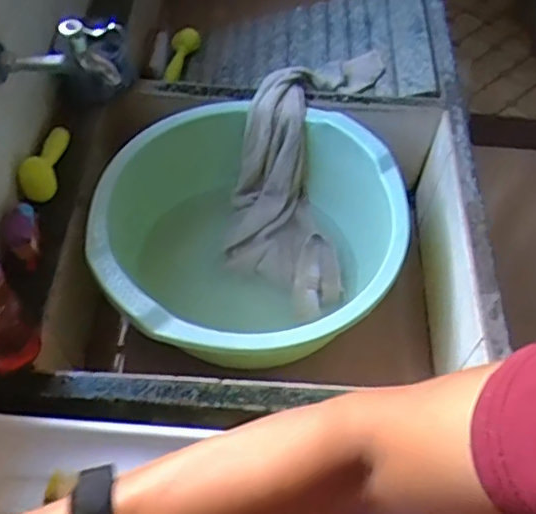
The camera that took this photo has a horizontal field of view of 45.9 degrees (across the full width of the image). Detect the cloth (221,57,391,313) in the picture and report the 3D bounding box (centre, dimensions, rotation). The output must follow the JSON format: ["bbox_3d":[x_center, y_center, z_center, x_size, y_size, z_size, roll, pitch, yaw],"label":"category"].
[{"bbox_3d":[0.049,-0.136,0.960,0.185,0.141,0.384,10,97,3],"label":"cloth"}]

